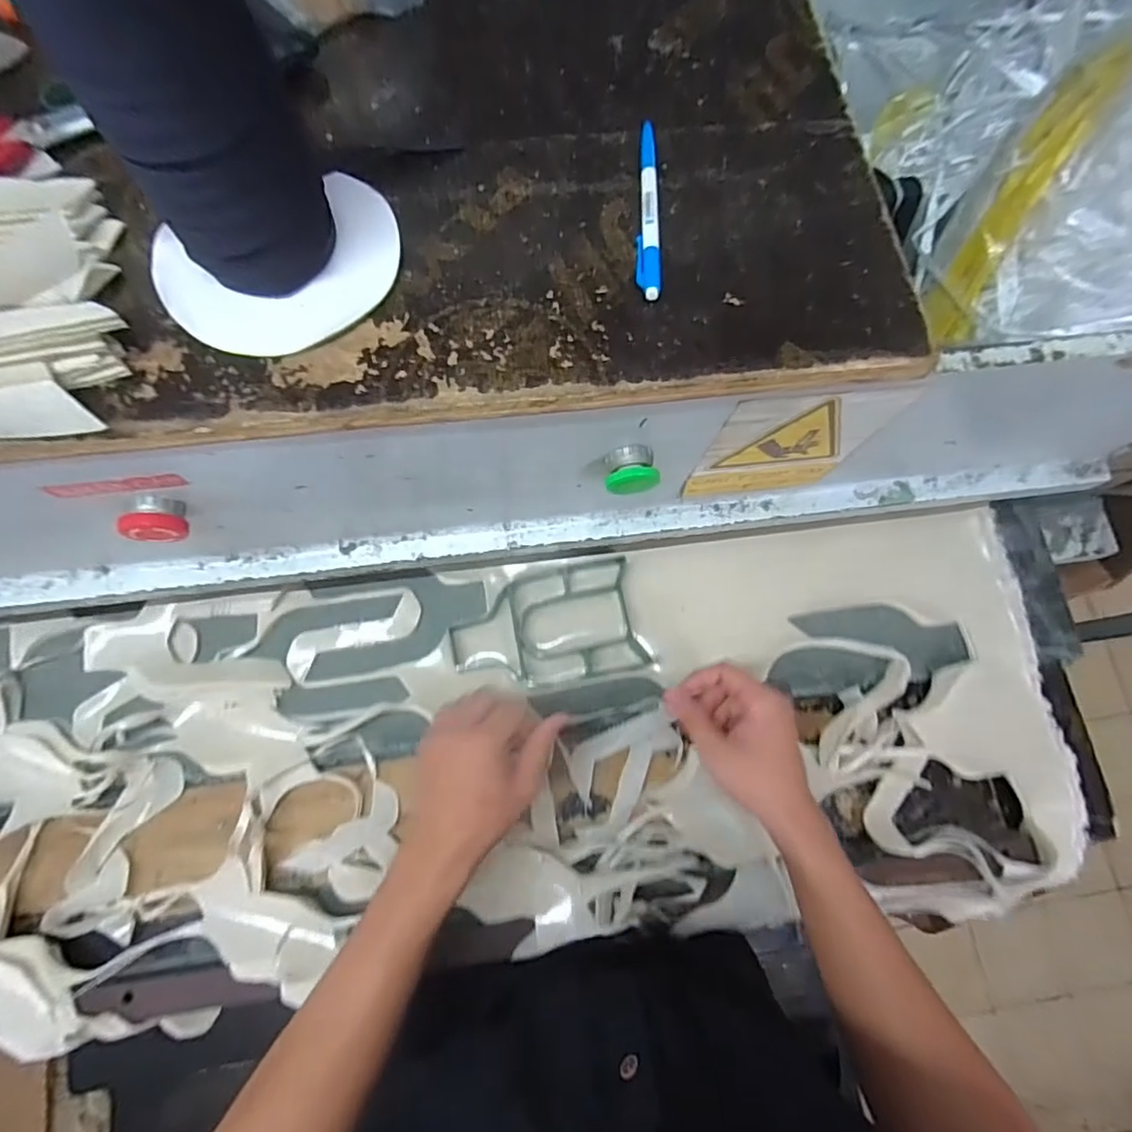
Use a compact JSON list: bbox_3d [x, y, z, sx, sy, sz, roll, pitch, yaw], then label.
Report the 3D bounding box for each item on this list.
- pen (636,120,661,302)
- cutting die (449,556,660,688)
[{"bbox_3d":[0.049,-0.216,0.358,0.013,0.012,0.131,2,76,-2],"label":"pen"},{"bbox_3d":[-0.016,0.057,0.576,0.187,0.020,0.111,-9,78,-4],"label":"cutting die"}]

